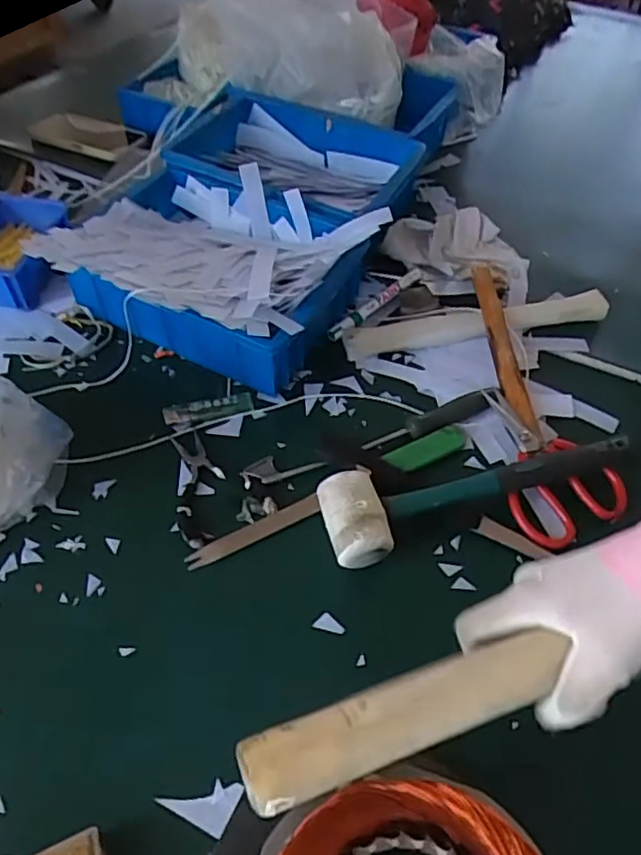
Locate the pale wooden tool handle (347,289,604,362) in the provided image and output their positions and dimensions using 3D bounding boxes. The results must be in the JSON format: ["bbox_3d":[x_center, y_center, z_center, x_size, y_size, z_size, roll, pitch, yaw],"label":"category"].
[{"bbox_3d":[0.172,-0.117,0.693,0.302,0.015,0.041,-10,65,-10],"label":"pale wooden tool handle"}]

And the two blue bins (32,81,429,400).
[{"bbox_3d":[-0.079,-0.215,0.700,0.267,0.122,0.407,17,51,12],"label":"two blue bins"}]

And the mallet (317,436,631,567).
[{"bbox_3d":[0.136,0.045,0.544,0.280,0.045,0.074,-16,52,-15],"label":"mallet"}]

